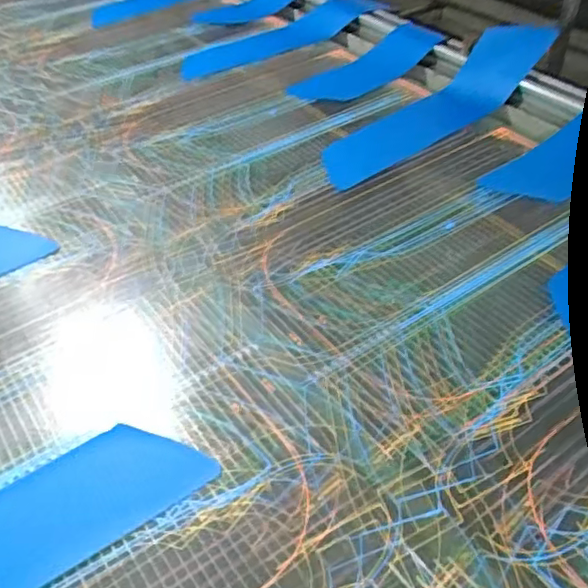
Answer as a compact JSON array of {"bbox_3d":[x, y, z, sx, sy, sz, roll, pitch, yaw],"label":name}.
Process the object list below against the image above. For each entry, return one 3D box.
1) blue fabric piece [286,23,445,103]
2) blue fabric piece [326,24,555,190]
[{"bbox_3d":[0.141,-0.440,1.223,0.345,0.039,0.109,-32,45,-12],"label":"blue fabric piece"},{"bbox_3d":[0.232,-0.306,1.045,0.510,0.071,0.125,-36,48,-16],"label":"blue fabric piece"}]

